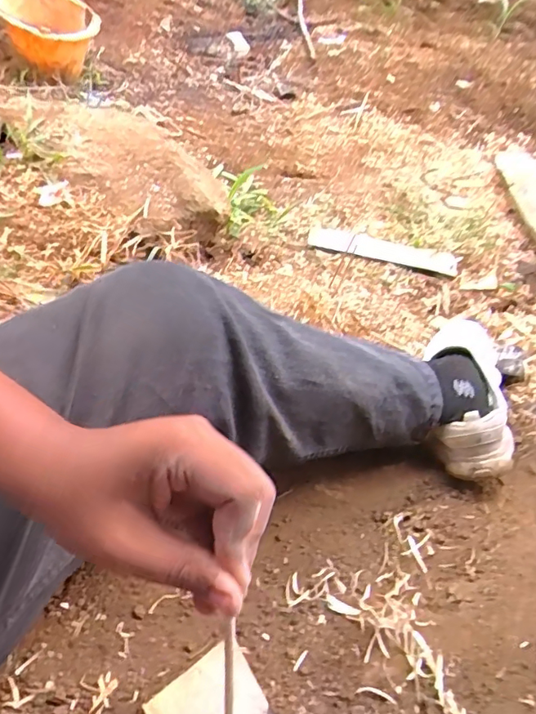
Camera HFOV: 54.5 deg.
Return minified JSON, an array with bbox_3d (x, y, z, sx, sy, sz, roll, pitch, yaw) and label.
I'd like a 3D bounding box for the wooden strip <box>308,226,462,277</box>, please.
[{"bbox_3d":[0.274,-0.250,1.223,0.350,0.014,0.093,10,46,-8],"label":"wooden strip"}]

